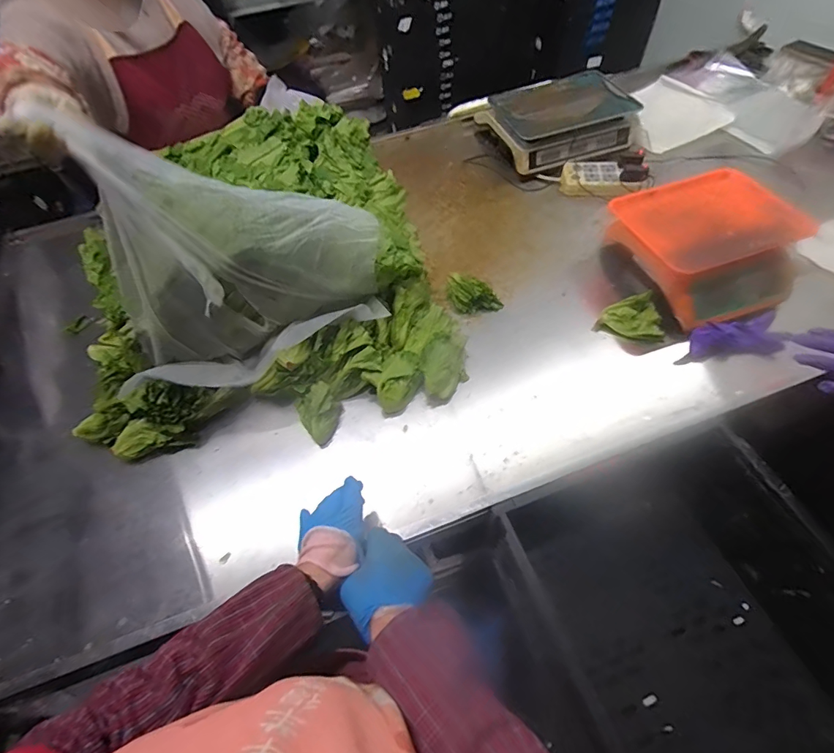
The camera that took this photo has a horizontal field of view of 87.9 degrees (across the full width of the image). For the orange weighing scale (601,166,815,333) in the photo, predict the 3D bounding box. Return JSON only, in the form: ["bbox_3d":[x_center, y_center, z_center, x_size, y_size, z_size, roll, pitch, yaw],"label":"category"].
[{"bbox_3d":[0.558,-0.244,0.834,0.289,0.113,0.281,-17,57,-6],"label":"orange weighing scale"}]

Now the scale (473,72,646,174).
[{"bbox_3d":[0.383,-0.699,1.184,0.346,0.103,0.325,-15,56,-5],"label":"scale"}]

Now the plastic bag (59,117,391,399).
[{"bbox_3d":[-0.293,-0.191,0.691,0.397,0.268,0.272,-27,58,-12],"label":"plastic bag"}]

